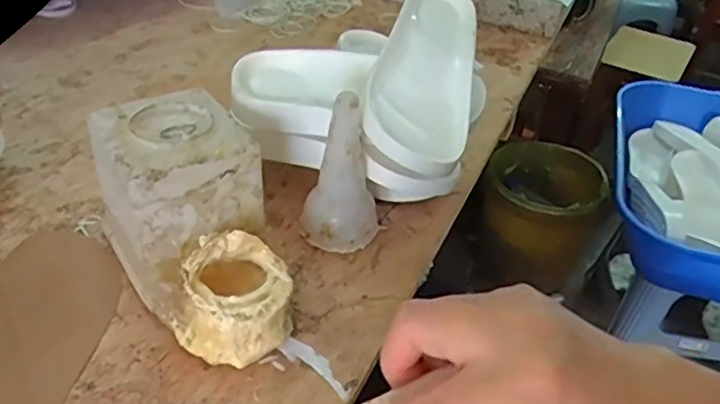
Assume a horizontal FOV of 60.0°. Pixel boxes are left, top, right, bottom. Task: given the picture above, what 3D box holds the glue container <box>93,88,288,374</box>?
[{"bbox_3d":[-0.128,0.017,0.481,0.106,0.122,0.194,-16,42,-25],"label":"glue container"}]

